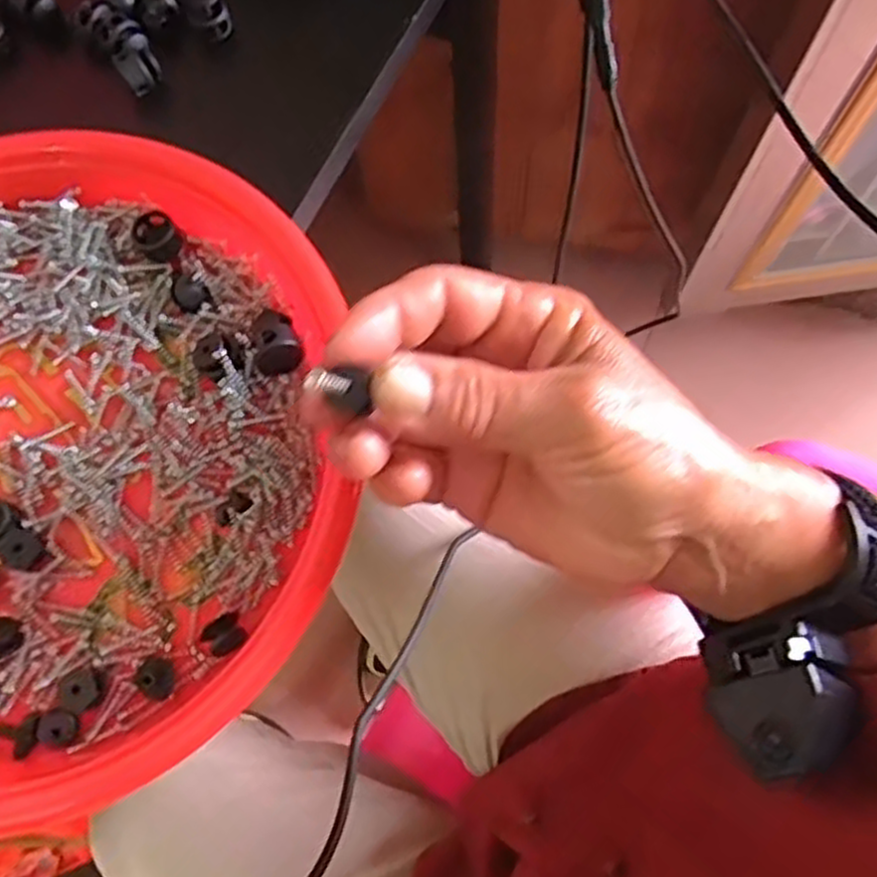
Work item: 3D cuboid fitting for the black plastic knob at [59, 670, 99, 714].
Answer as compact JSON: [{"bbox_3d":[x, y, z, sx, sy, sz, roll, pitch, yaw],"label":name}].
[{"bbox_3d":[-0.116,0.081,0.252,0.013,0.007,0.012,-1,72,2],"label":"black plastic knob"}]

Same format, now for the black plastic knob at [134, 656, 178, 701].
[{"bbox_3d":[-0.093,0.078,0.252,0.013,0.007,0.013,2,72,3],"label":"black plastic knob"}]

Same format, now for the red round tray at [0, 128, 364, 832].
[{"bbox_3d":[-0.144,-0.009,0.276,0.235,0.025,0.214,-1,72,2],"label":"red round tray"}]

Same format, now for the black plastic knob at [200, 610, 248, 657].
[{"bbox_3d":[-0.070,0.064,0.254,0.012,0.010,0.012,-37,74,-9],"label":"black plastic knob"}]

